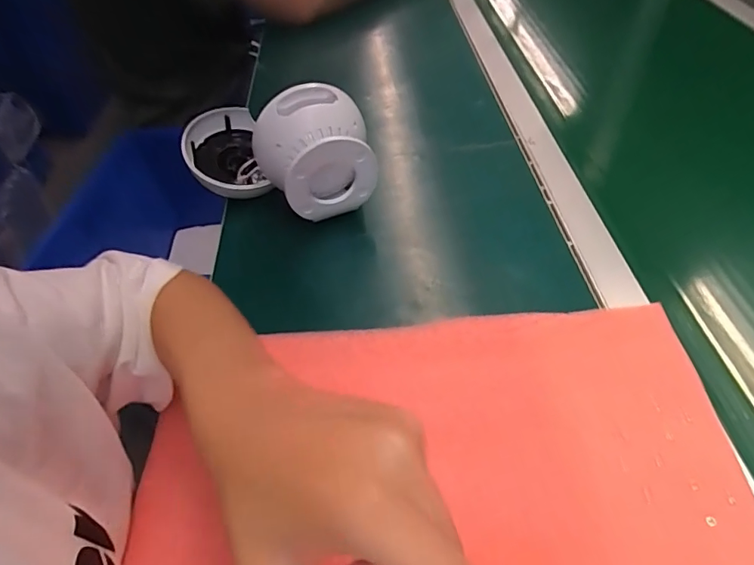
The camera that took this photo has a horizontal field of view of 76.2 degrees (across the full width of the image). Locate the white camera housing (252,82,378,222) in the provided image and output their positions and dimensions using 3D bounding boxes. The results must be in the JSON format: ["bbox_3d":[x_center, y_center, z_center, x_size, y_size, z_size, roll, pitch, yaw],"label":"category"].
[{"bbox_3d":[-0.062,-0.124,0.494,0.103,0.116,0.098,-21,61,-12],"label":"white camera housing"}]

